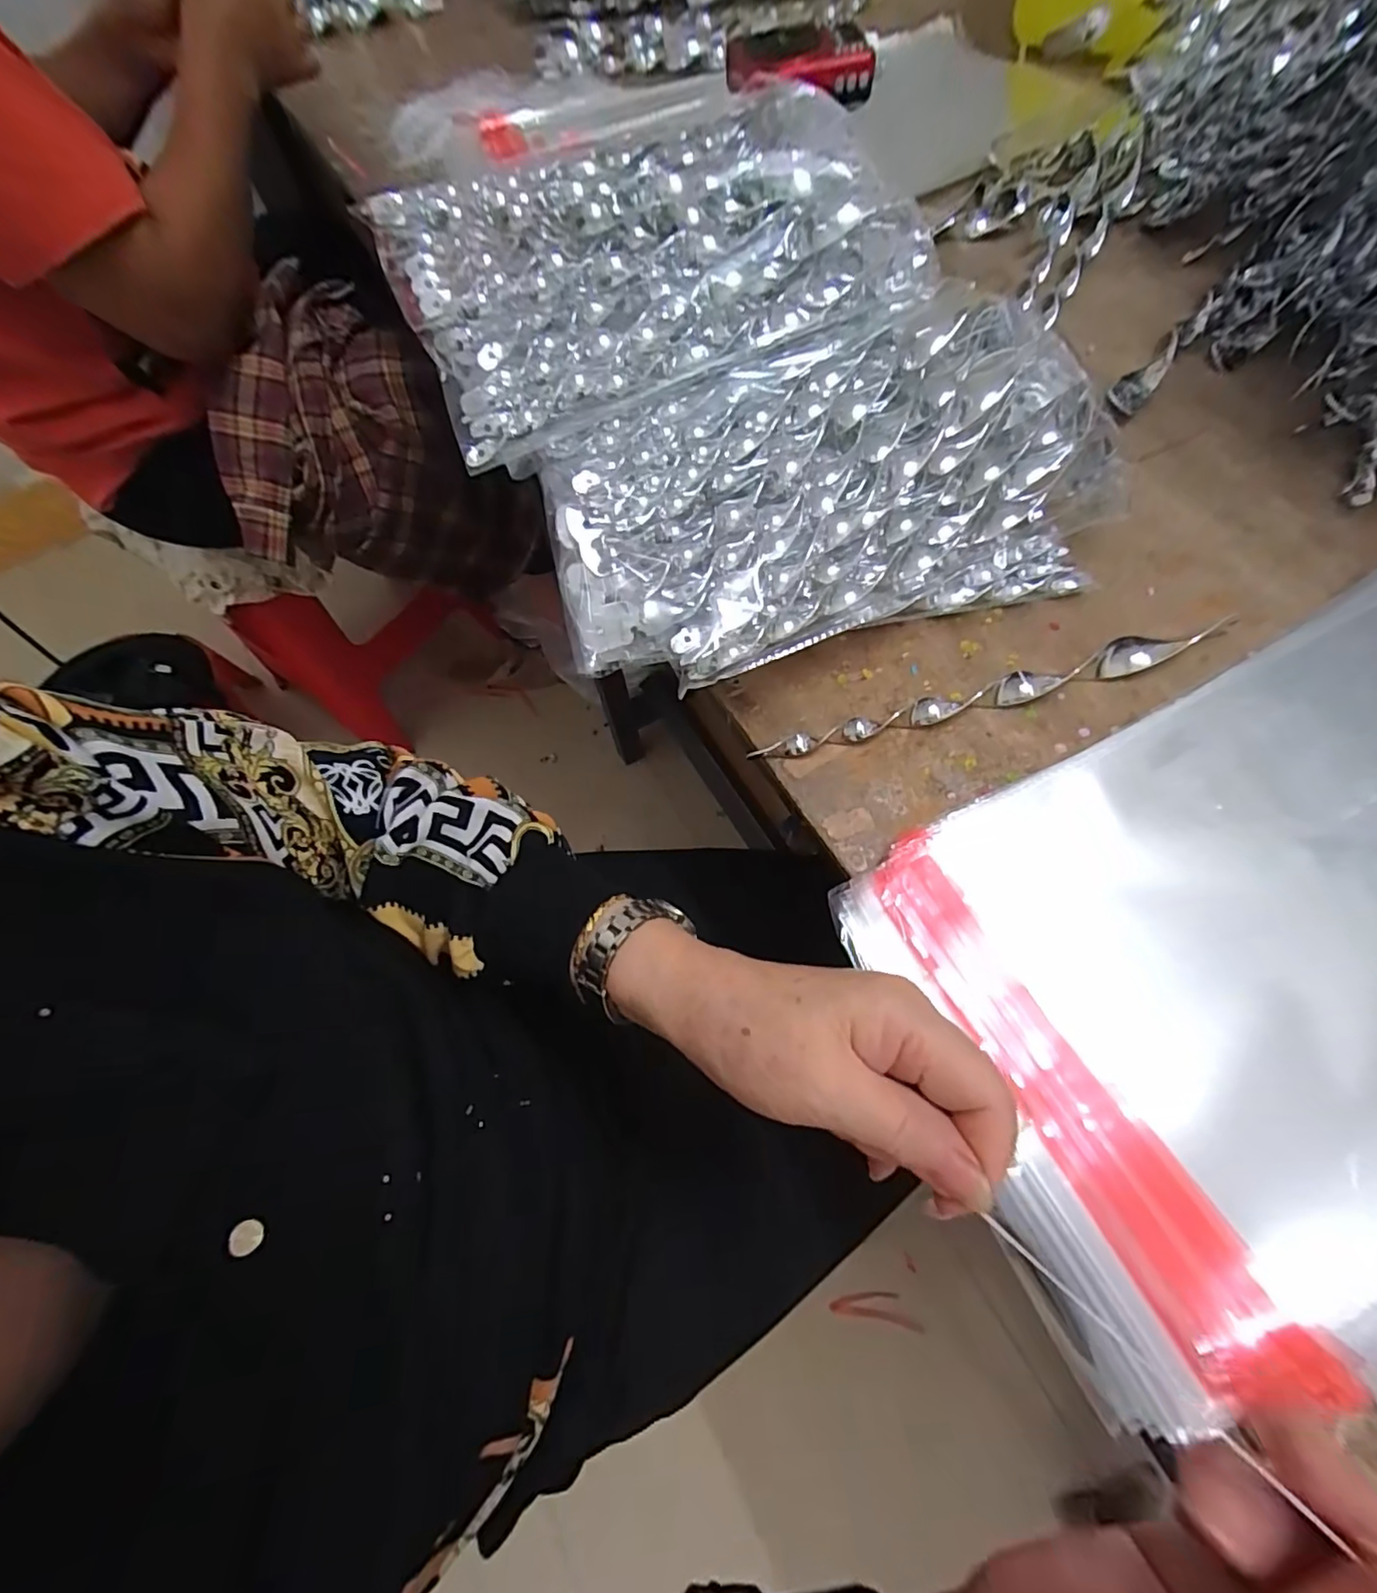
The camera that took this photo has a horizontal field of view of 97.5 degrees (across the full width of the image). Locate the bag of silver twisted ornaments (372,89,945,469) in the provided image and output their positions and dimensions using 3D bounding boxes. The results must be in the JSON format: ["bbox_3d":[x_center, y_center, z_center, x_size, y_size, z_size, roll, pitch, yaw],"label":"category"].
[{"bbox_3d":[-0.019,-0.330,0.367,0.320,0.053,0.187,-30,69,-9],"label":"bag of silver twisted ornaments"}]

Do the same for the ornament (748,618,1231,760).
[{"bbox_3d":[0.174,-0.057,0.335,0.283,0.022,0.017,-16,67,-3],"label":"ornament"}]

